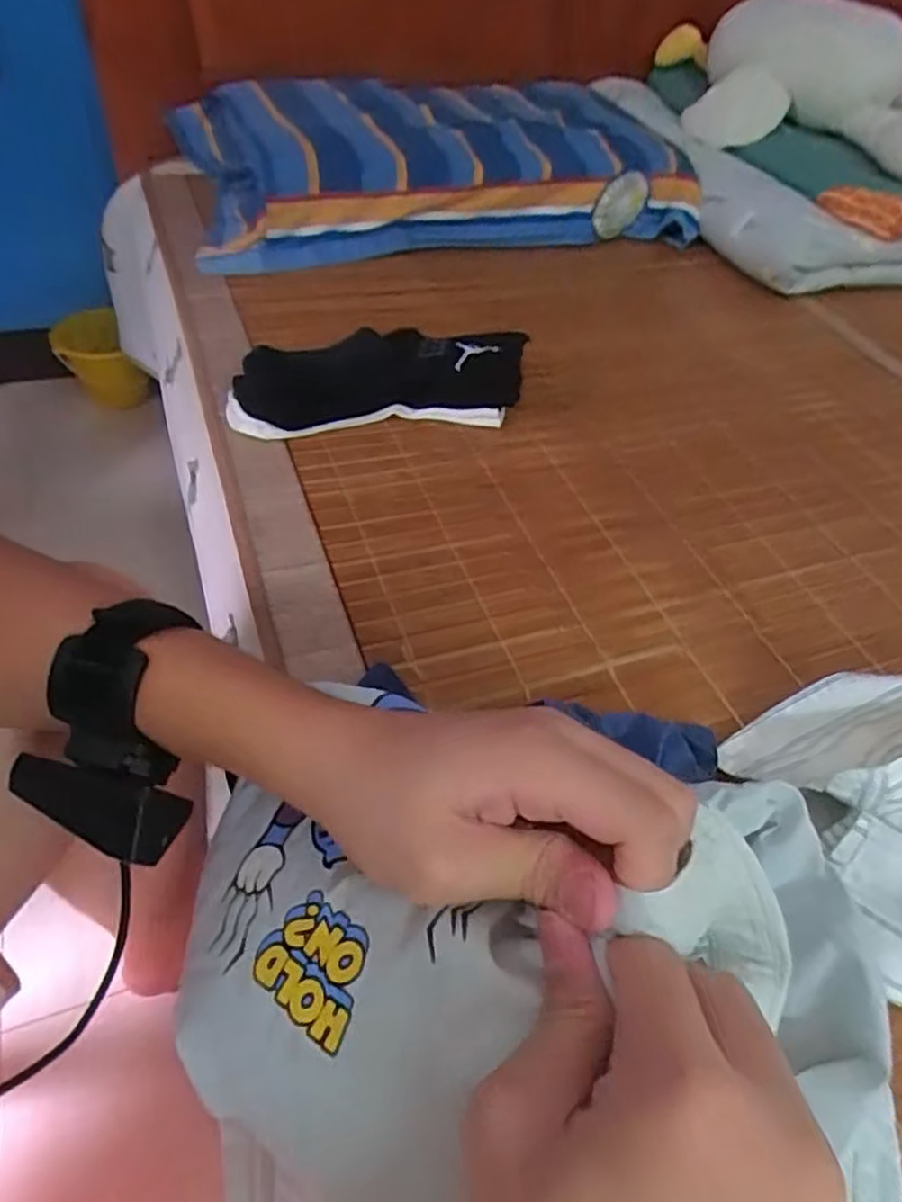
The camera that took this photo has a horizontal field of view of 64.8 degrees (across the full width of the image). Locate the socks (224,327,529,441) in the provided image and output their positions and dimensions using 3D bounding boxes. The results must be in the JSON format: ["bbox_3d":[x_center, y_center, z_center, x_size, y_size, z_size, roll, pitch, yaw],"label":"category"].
[{"bbox_3d":[-0.065,-0.200,0.647,0.264,0.048,0.097,-10,49,-16],"label":"socks"}]

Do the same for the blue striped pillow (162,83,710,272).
[{"bbox_3d":[-0.031,-0.624,0.987,0.684,0.116,0.376,-13,50,-18],"label":"blue striped pillow"}]

